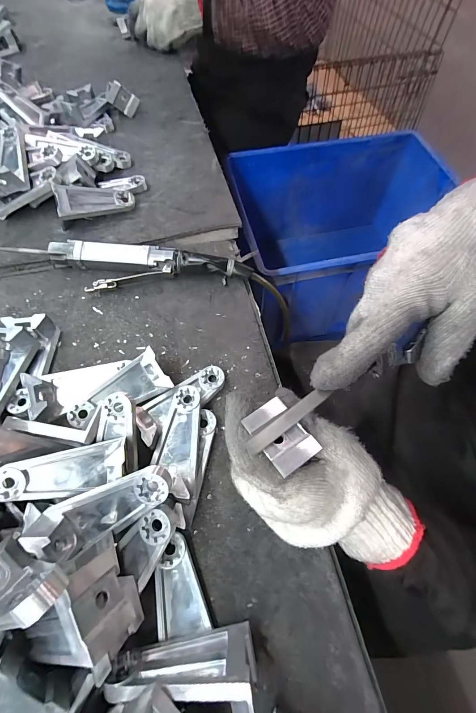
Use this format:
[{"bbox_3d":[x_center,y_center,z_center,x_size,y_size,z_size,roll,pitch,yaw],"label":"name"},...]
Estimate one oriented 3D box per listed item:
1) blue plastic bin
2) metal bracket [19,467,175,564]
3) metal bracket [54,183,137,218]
[{"bbox_3d":[0.242,-0.288,0.874,0.472,0.368,0.418,-8,63,-4],"label":"blue plastic bin"},{"bbox_3d":[-0.094,0.107,0.222,0.098,0.027,0.033,-23,64,-10],"label":"metal bracket"},{"bbox_3d":[-0.184,-0.201,0.408,0.092,0.014,0.044,-15,88,-26],"label":"metal bracket"}]

